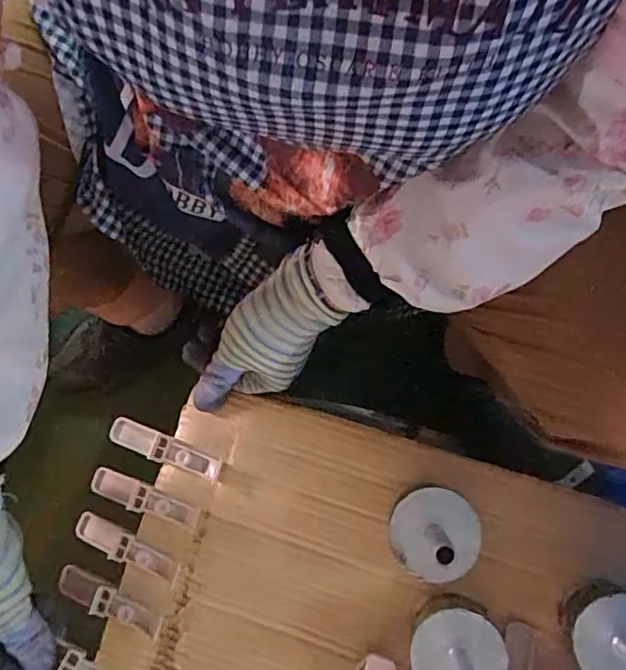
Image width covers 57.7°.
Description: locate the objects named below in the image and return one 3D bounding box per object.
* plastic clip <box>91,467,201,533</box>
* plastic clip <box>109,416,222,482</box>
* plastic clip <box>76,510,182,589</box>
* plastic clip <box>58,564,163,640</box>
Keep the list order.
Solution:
[{"bbox_3d":[-0.132,0.128,0.444,0.093,0.008,0.021,16,76,17],"label":"plastic clip"},{"bbox_3d":[-0.118,0.091,0.454,0.099,0.016,0.022,17,76,18],"label":"plastic clip"},{"bbox_3d":[-0.144,0.165,0.439,0.098,0.010,0.021,19,76,21],"label":"plastic clip"},{"bbox_3d":[-0.157,0.203,0.431,0.095,0.010,0.022,17,76,20],"label":"plastic clip"}]

